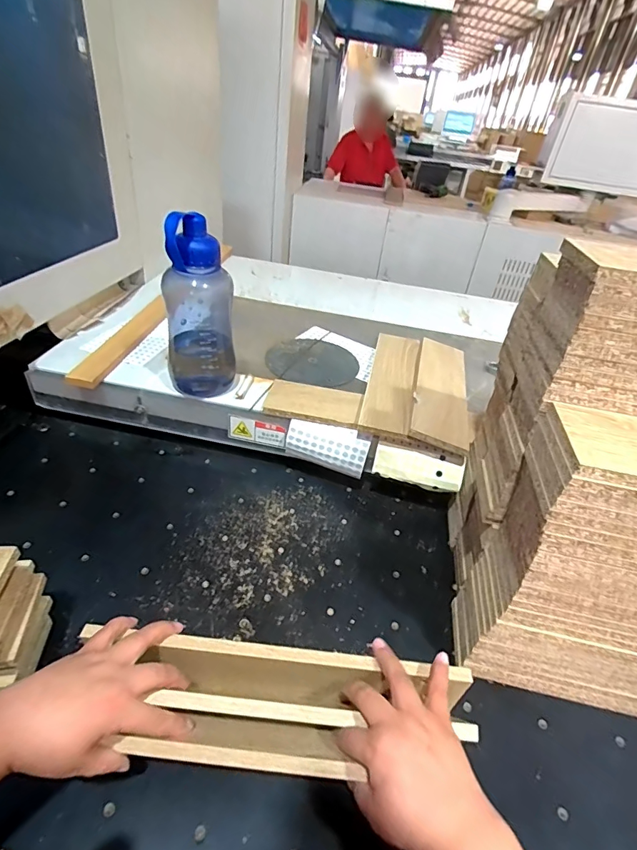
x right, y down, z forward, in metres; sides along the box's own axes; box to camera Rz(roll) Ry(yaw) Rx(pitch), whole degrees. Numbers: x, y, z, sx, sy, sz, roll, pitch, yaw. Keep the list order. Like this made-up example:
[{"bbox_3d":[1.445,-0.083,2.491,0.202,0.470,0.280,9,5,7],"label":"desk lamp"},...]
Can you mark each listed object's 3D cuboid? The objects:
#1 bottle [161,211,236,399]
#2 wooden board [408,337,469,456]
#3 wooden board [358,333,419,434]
[{"bbox_3d":[-0.184,-0.177,0.668,0.101,0.261,0.102,-4,38,-16],"label":"bottle"},{"bbox_3d":[0.220,-0.071,0.771,0.088,0.012,0.354,20,37,3],"label":"wooden board"},{"bbox_3d":[0.137,-0.090,0.787,0.081,0.010,0.355,12,36,6],"label":"wooden board"}]

